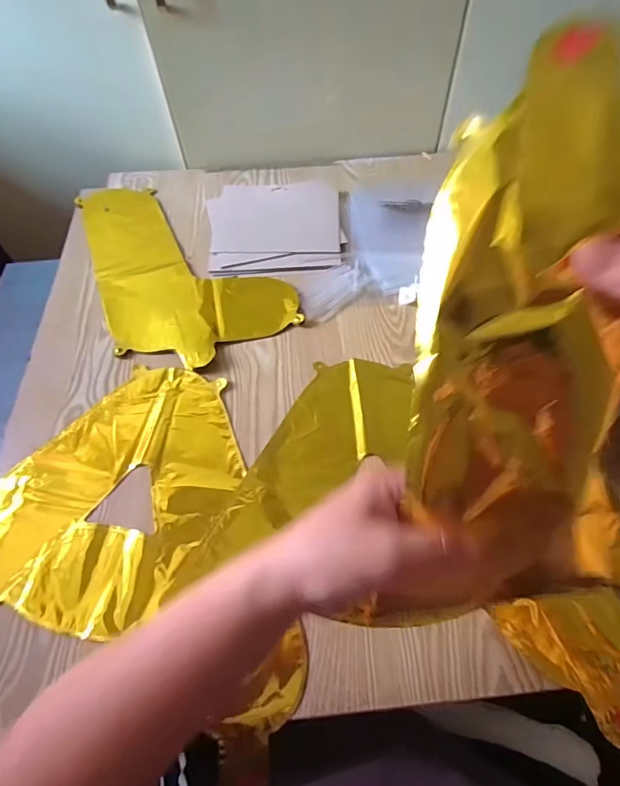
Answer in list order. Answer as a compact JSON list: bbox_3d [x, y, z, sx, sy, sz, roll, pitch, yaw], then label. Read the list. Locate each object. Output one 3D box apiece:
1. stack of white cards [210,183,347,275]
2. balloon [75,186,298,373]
[{"bbox_3d":[-0.054,-0.264,0.642,0.199,0.009,0.201,-5,58,1],"label":"stack of white cards"},{"bbox_3d":[-0.206,-0.202,0.617,0.228,0.011,0.411,-27,61,-12],"label":"balloon"}]

